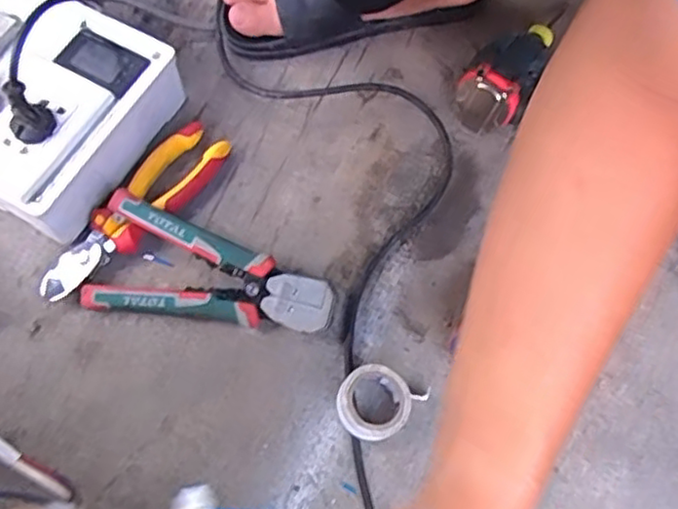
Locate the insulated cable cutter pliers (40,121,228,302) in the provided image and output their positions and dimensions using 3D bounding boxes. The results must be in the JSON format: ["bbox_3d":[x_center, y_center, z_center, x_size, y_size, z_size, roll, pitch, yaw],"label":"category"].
[{"bbox_3d":[-0.177,-0.038,0.578,0.050,0.030,0.197,37,73,15],"label":"insulated cable cutter pliers"}]

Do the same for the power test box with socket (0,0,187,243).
[{"bbox_3d":[-0.262,-0.136,0.578,0.177,0.106,0.187,28,71,12],"label":"power test box with socket"}]

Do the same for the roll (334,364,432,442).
[{"bbox_3d":[0.030,0.113,0.520,0.054,0.025,0.063,39,73,15],"label":"roll"}]

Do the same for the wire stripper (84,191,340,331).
[{"bbox_3d":[-0.102,0.015,0.550,0.195,0.044,0.088,11,68,5],"label":"wire stripper"}]

